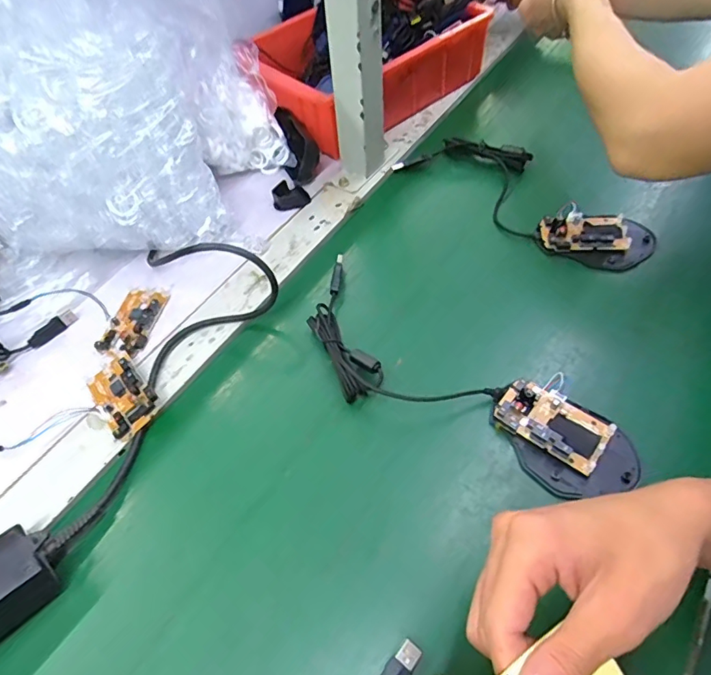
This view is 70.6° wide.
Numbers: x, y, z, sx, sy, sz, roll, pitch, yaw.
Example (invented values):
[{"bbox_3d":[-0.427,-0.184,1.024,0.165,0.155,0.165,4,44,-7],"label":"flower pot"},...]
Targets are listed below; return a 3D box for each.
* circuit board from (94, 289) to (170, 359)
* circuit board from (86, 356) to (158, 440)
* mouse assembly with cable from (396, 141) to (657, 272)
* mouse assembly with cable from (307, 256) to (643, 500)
[{"bbox_3d":[-0.212,-0.016,0.477,0.043,0.009,0.080,8,55,10],"label":"circuit board"},{"bbox_3d":[-0.198,0.046,0.422,0.042,0.020,0.074,-35,59,-20],"label":"circuit board"},{"bbox_3d":[0.175,-0.150,0.536,0.093,0.029,0.268,-38,60,-21],"label":"mouse assembly with cable"},{"bbox_3d":[0.076,0.035,0.407,0.289,0.019,0.102,27,60,21],"label":"mouse assembly with cable"}]

